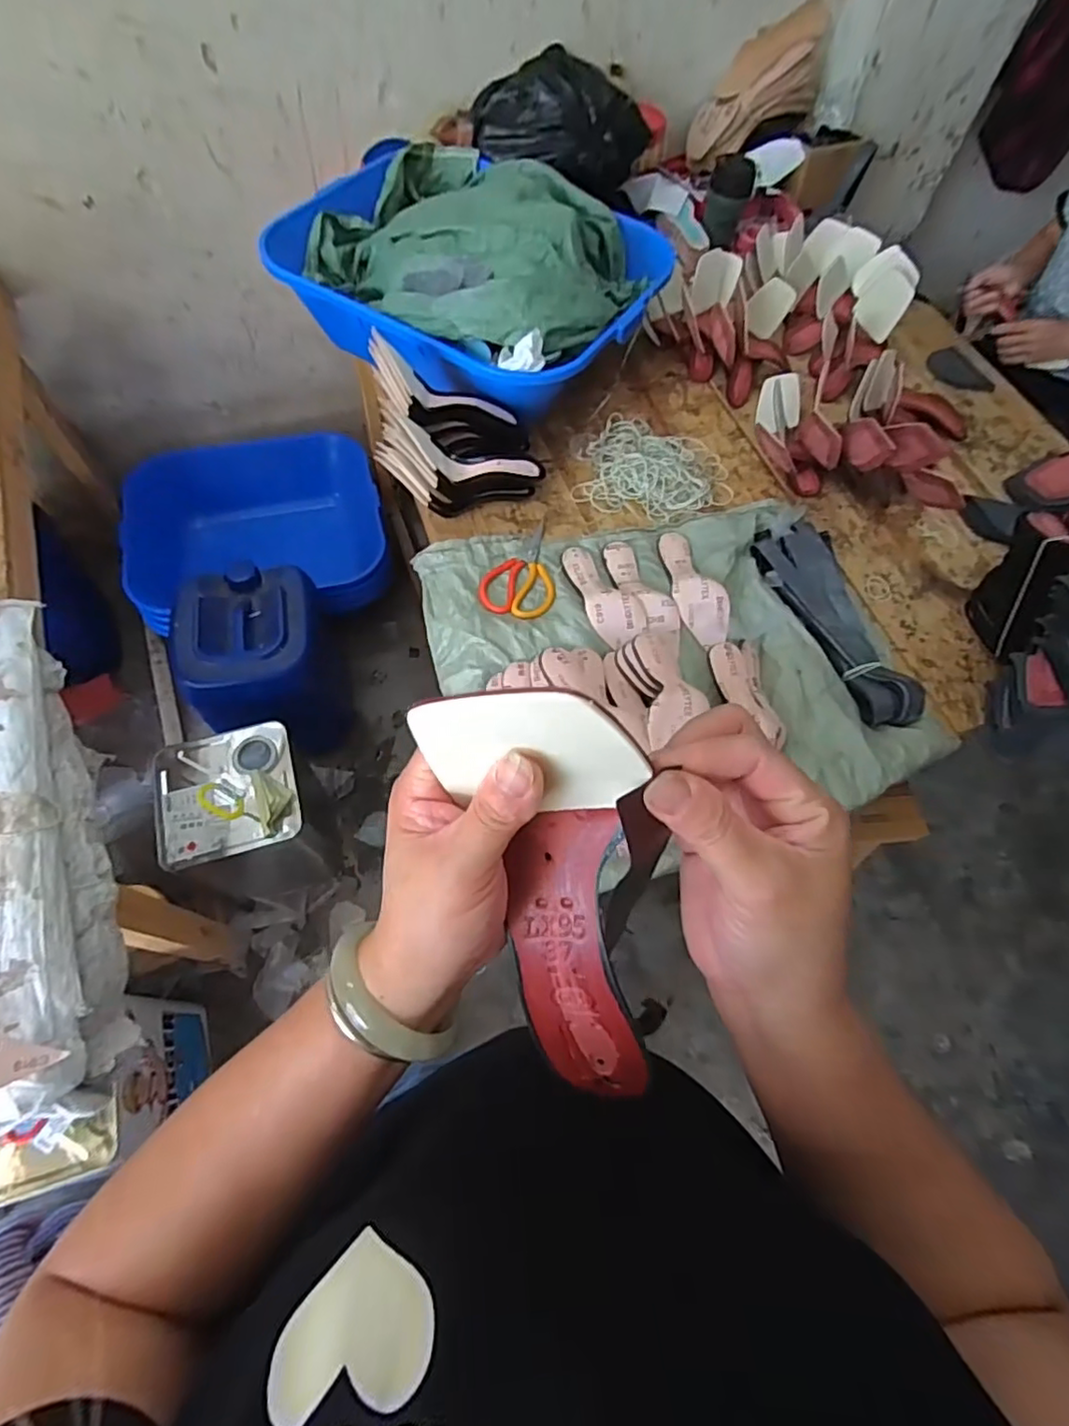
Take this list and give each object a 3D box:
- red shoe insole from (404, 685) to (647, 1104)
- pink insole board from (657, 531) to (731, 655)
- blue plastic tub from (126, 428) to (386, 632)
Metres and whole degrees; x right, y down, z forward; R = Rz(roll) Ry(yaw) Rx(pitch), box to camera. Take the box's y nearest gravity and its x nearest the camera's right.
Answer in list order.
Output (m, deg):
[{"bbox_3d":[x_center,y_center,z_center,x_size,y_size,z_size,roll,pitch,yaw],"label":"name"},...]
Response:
[{"bbox_3d":[0.011,0.079,0.251,0.068,0.210,0.054,-14,26,-8],"label":"red shoe insole"},{"bbox_3d":[0.233,-0.191,0.931,0.074,0.050,0.227,-15,69,-8],"label":"pink insole board"},{"bbox_3d":[-0.719,-0.460,1.678,0.623,0.251,0.495,-10,68,-6],"label":"blue plastic tub"}]

